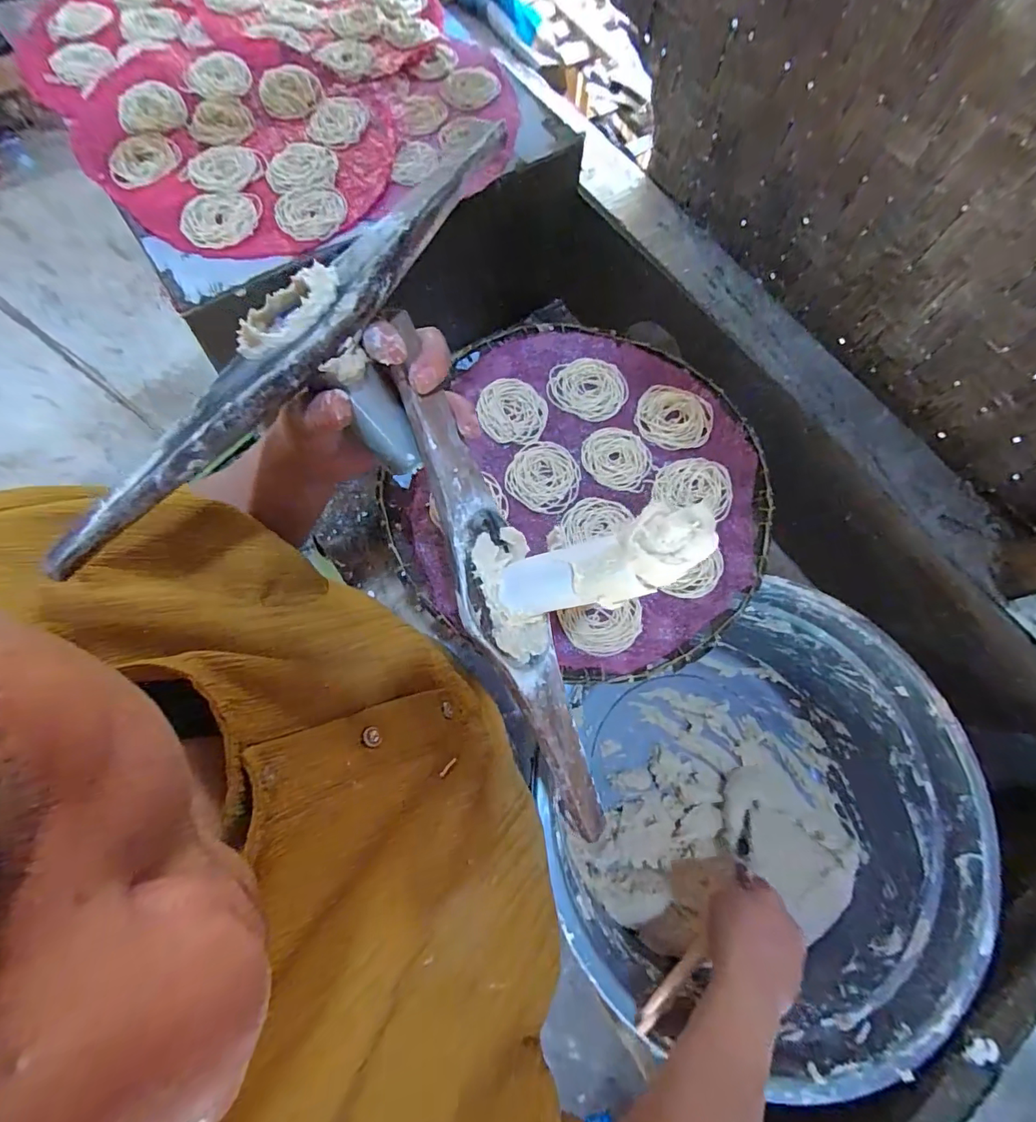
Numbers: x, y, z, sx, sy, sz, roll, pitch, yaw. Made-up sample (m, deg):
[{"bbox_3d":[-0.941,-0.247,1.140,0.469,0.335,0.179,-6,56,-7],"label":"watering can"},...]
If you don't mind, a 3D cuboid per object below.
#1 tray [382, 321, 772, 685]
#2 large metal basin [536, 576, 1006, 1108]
[{"bbox_3d":[0.074,-0.080,0.487,0.350,0.014,0.371,1,71,-2],"label":"tray"},{"bbox_3d":[0.229,0.258,0.510,0.399,0.183,0.353,-19,73,-9],"label":"large metal basin"}]

